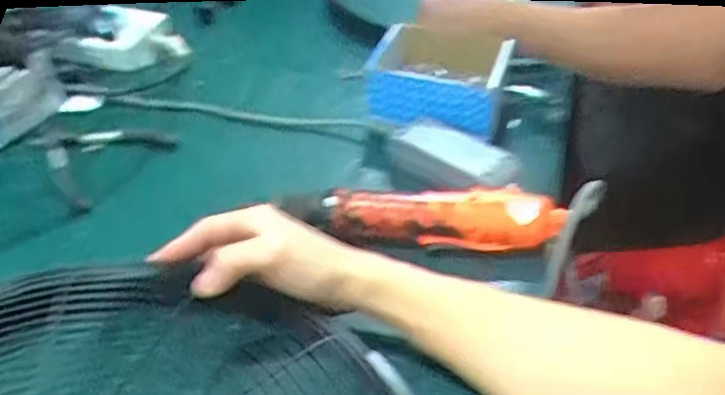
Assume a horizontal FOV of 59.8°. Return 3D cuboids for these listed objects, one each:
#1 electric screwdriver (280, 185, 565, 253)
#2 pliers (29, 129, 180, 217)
[{"bbox_3d":[0.049,0.013,0.534,0.229,0.049,0.034,5,39,6],"label":"electric screwdriver"},{"bbox_3d":[-0.284,-0.047,0.648,0.143,0.022,0.127,22,44,25],"label":"pliers"}]

